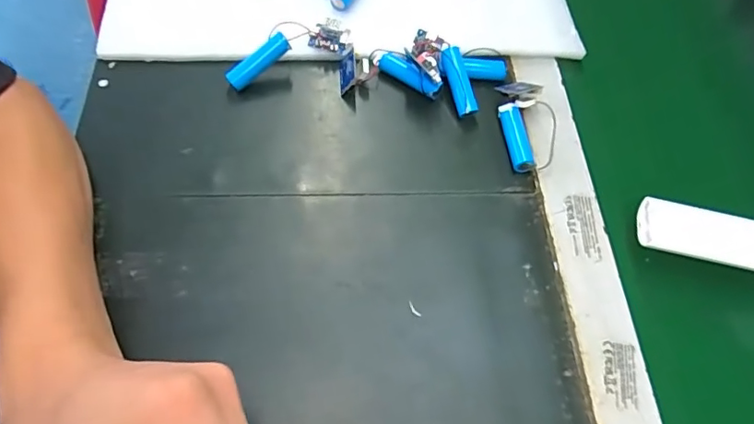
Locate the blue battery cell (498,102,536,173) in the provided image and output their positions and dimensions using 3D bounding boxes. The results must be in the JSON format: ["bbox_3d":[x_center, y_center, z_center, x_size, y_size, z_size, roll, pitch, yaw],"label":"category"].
[{"bbox_3d":[0.096,-0.052,0.368,0.015,0.014,0.050,-4,62,-5],"label":"blue battery cell"}]

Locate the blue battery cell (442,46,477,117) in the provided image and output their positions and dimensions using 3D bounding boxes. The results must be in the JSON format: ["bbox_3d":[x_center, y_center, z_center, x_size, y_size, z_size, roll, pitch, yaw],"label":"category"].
[{"bbox_3d":[0.057,-0.091,0.372,0.016,0.014,0.048,-18,92,-12],"label":"blue battery cell"}]

